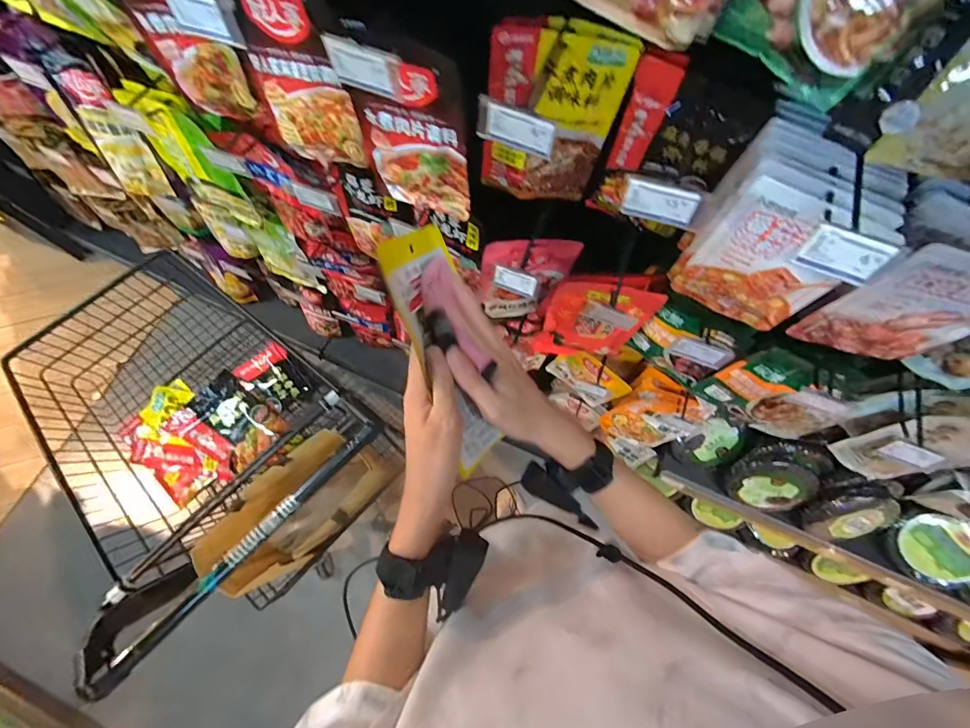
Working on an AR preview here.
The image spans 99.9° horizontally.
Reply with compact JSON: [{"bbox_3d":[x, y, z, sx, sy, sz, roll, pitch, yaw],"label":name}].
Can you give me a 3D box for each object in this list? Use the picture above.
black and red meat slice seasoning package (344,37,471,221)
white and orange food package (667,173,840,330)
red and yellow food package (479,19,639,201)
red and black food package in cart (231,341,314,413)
[{"bbox_3d":[-0.096,-0.302,0.545,0.157,0.228,0.033,26,73,6],"label":"black and red meat slice seasoning package"},{"bbox_3d":[0.344,-0.124,0.506,0.156,0.192,0.037,36,74,9],"label":"white and orange food package"},{"bbox_3d":[0.086,-0.323,0.552,0.164,0.228,0.050,18,72,4],"label":"red and yellow food package"},{"bbox_3d":[-0.472,0.038,0.914,0.111,0.045,0.141,-38,96,-28],"label":"red and black food package in cart"}]

